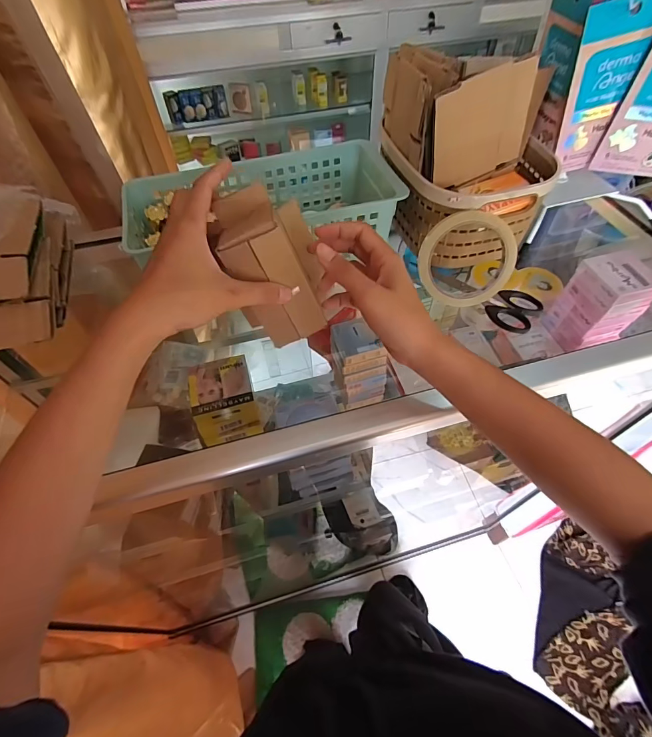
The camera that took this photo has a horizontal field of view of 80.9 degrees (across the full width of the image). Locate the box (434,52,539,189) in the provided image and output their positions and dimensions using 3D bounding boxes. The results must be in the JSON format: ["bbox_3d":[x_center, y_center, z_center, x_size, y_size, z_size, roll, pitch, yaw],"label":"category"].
[{"bbox_3d":[0.153,-0.235,0.375,0.100,0.099,0.005,-24,56,-1],"label":"box"}]

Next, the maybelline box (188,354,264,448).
[{"bbox_3d":[-0.146,0.045,0.554,0.083,0.067,0.097,-14,55,-9],"label":"maybelline box"}]

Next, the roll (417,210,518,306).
[{"bbox_3d":[0.148,-0.114,0.401,0.098,0.093,0.015,9,26,4],"label":"roll"}]

